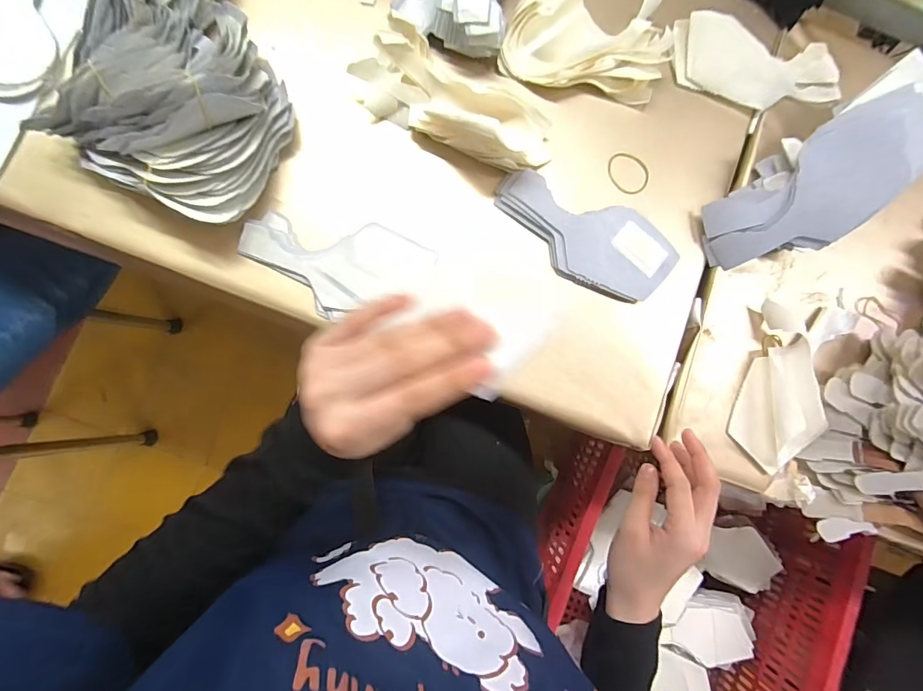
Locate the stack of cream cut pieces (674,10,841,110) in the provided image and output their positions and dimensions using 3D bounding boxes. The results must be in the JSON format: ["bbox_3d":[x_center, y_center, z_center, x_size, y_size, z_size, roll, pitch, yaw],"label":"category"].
[{"bbox_3d":[0.328,-0.309,0.490,0.196,0.017,0.081,8,87,-6],"label":"stack of cream cut pieces"}]

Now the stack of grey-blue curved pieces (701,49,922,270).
[{"bbox_3d":[0.375,-0.173,0.451,0.270,0.056,0.102,-36,92,9],"label":"stack of grey-blue curved pieces"}]

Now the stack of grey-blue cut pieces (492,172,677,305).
[{"bbox_3d":[0.126,-0.111,0.458,0.191,0.016,0.086,23,83,-4],"label":"stack of grey-blue cut pieces"}]

